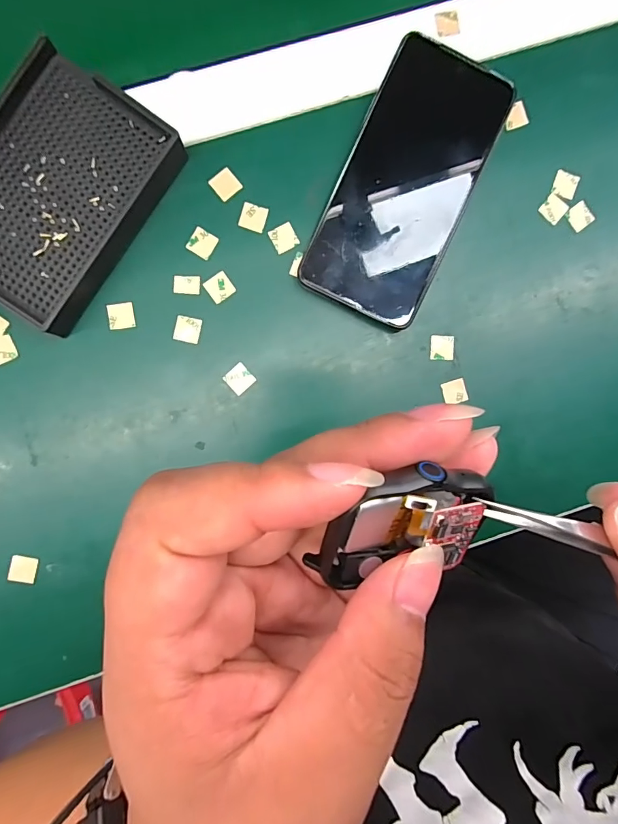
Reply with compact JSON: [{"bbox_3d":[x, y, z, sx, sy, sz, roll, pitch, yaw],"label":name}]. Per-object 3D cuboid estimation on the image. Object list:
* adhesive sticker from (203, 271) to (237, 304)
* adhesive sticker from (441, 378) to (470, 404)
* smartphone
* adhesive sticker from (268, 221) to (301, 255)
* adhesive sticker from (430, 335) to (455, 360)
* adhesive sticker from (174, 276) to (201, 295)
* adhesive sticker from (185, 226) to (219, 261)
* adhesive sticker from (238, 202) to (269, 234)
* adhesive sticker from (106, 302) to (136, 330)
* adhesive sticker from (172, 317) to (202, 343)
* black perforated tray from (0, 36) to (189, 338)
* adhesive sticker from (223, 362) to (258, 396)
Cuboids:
[{"bbox_3d":[-0.056,-0.078,0.266,0.016,0.004,0.015,-36,96,-3],"label":"adhesive sticker"},{"bbox_3d":[0.096,-0.013,0.279,0.016,0.004,0.015,-17,88,-4],"label":"adhesive sticker"},{"bbox_3d":[0.062,-0.137,0.264,0.082,0.016,0.161,24,91,-5],"label":"smartphone"},{"bbox_3d":[-0.015,-0.109,0.267,0.015,0.004,0.015,-27,96,-3],"label":"adhesive sticker"},{"bbox_3d":[0.087,-0.042,0.277,0.015,0.004,0.016,1,92,-1],"label":"adhesive sticker"},{"bbox_3d":[-0.076,-0.079,0.265,0.016,0.004,0.011,1,91,-6],"label":"adhesive sticker"},{"bbox_3d":[-0.066,-0.105,0.265,0.015,0.004,0.016,29,91,-8],"label":"adhesive sticker"},{"bbox_3d":[-0.035,-0.122,0.266,0.016,0.004,0.015,15,92,-4],"label":"adhesive sticker"},{"bbox_3d":[-0.117,-0.060,0.264,0.015,0.004,0.016,-9,91,-11],"label":"adhesive sticker"},{"bbox_3d":[-0.076,-0.052,0.265,0.016,0.004,0.016,13,91,-4],"label":"adhesive sticker"},{"bbox_3d":[-0.149,-0.127,0.247,0.092,0.023,0.135,36,90,-5],"label":"black perforated tray"},{"bbox_3d":[-0.044,-0.021,0.270,0.016,0.004,0.015,-43,96,-2],"label":"adhesive sticker"}]

